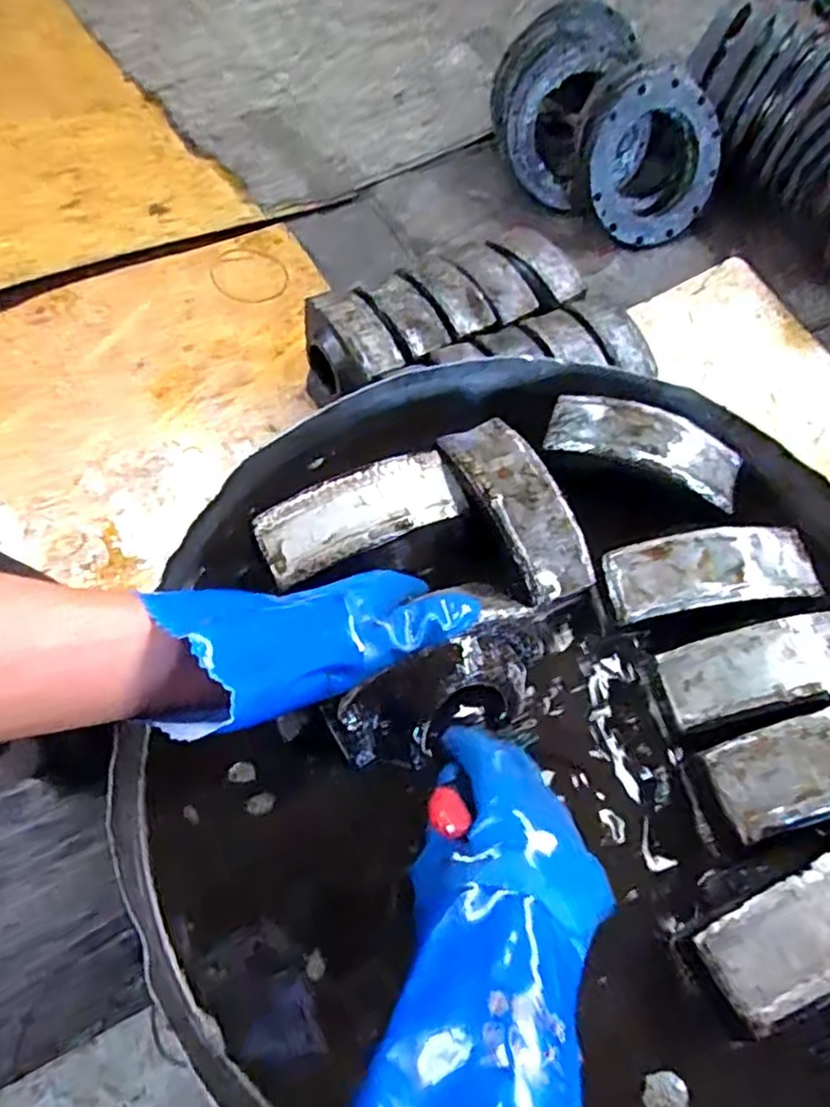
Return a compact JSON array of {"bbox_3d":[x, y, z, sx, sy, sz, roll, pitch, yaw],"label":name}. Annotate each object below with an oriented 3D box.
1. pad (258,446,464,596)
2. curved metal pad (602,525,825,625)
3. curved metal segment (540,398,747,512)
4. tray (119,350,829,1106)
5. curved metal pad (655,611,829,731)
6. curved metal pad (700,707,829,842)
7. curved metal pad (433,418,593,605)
[{"bbox_3d":[-0.037,-0.030,0.523,0.158,0.026,0.060,-24,68,-16],"label":"pad"},{"bbox_3d":[0.227,0.013,0.532,0.157,0.023,0.061,-5,64,-8],"label":"curved metal pad"},{"bbox_3d":[0.191,-0.092,0.574,0.156,0.025,0.062,19,63,5],"label":"curved metal segment"},{"bbox_3d":[0.096,0.116,0.496,0.564,0.083,0.573,1,65,-2],"label":"tray"},{"bbox_3d":[0.257,0.080,0.502,0.154,0.025,0.057,-11,66,-8],"label":"curved metal pad"},{"bbox_3d":[0.276,0.138,0.465,0.153,0.021,0.062,-14,66,-9],"label":"curved metal pad"},{"bbox_3d":[0.081,-0.037,0.550,0.059,0.043,0.154,-23,67,-15],"label":"curved metal pad"}]

